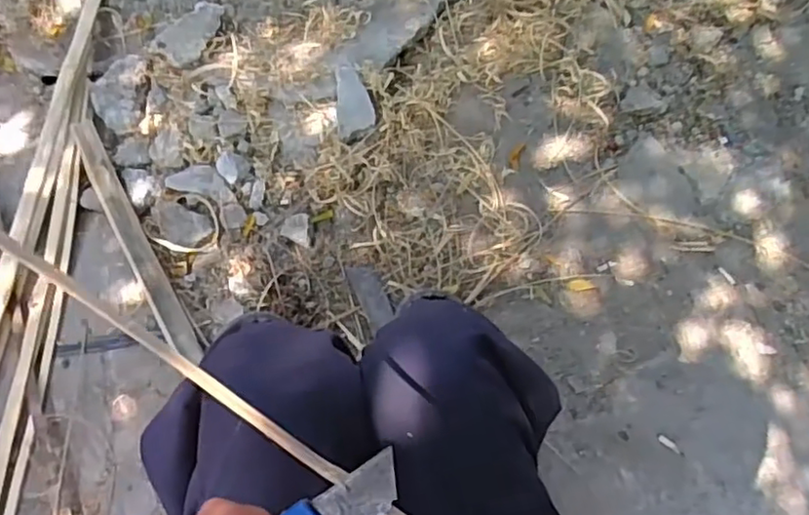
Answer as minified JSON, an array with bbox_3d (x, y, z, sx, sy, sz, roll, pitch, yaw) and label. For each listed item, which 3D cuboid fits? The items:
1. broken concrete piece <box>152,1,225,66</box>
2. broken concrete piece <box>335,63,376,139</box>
[{"bbox_3d":[-0.391,-0.409,1.169,0.149,0.059,0.086,-38,72,-19],"label":"broken concrete piece"},{"bbox_3d":[-0.087,-0.274,1.098,0.064,0.013,0.130,-3,88,-8],"label":"broken concrete piece"}]

